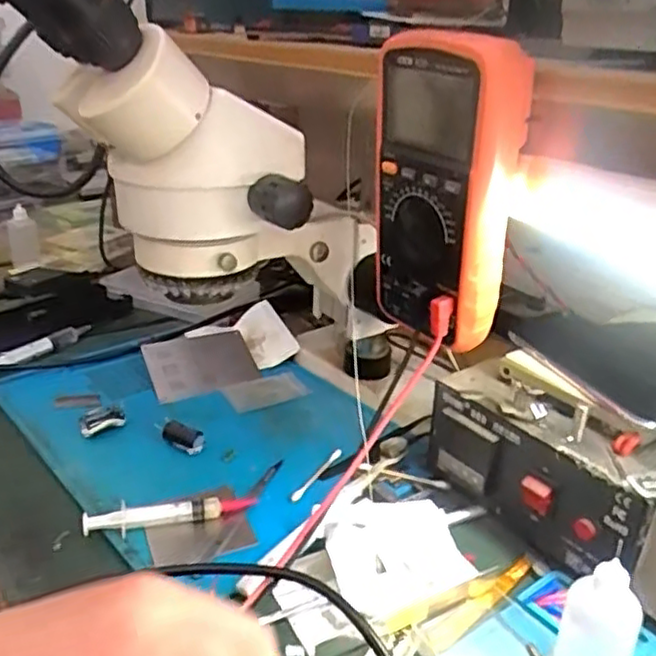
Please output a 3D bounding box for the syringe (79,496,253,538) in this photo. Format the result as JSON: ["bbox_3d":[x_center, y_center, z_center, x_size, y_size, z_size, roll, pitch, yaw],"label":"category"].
[{"bbox_3d":[-0.107,0.128,0.463,0.114,0.019,0.012,-5,26,-12],"label":"syringe"}]

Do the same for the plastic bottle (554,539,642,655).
[{"bbox_3d":[0.134,0.154,0.337,0.033,0.078,0.026,18,30,32],"label":"plastic bottle"}]

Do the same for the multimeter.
[{"bbox_3d":[0.070,-0.082,0.413,0.047,0.175,0.092,-14,28,-31],"label":"multimeter"}]

